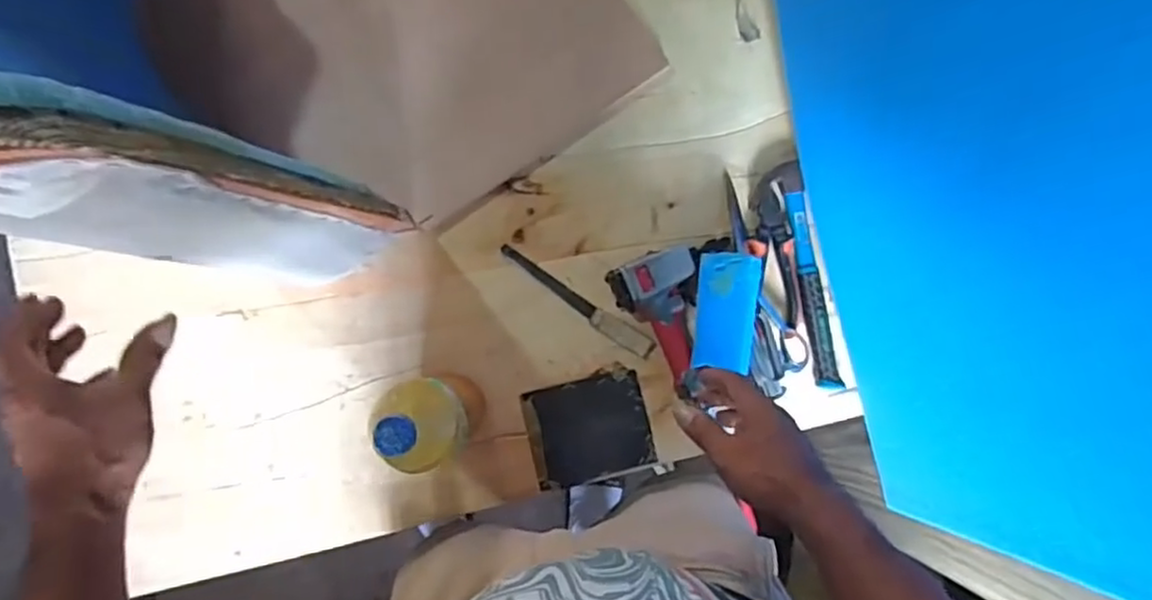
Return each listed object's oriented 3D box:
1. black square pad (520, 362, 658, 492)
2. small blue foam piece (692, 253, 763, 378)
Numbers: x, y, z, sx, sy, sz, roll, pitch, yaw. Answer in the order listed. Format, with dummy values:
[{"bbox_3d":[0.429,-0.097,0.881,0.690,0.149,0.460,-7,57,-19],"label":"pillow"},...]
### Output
[{"bbox_3d":[0.015,0.146,0.795,0.136,0.014,0.115,-13,86,-3],"label":"black square pad"},{"bbox_3d":[0.166,0.012,0.767,0.065,0.010,0.122,5,95,16],"label":"small blue foam piece"}]

